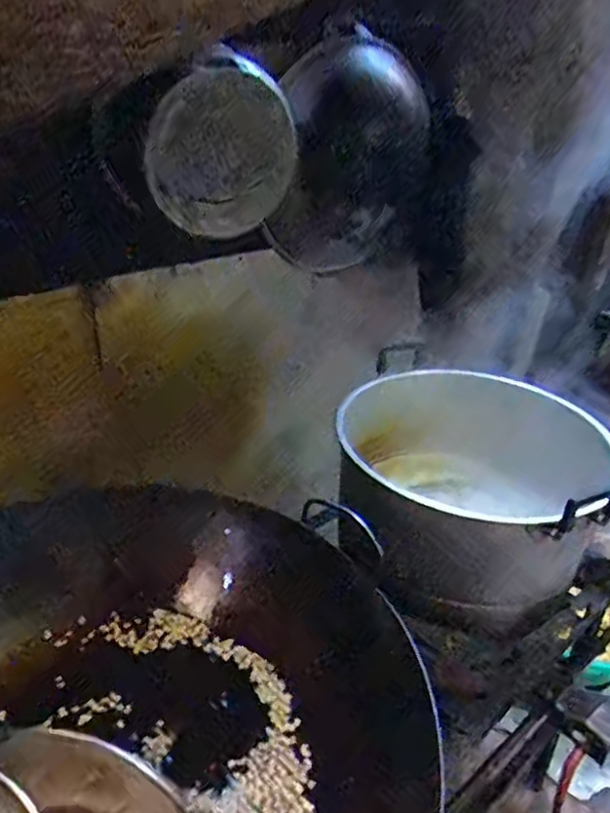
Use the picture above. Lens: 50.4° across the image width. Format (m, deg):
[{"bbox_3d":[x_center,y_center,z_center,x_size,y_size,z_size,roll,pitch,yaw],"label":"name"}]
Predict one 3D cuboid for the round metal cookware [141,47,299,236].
[{"bbox_3d":[-0.130,-0.400,1.038,0.240,0.262,0.057,32,29,-35],"label":"round metal cookware"}]

